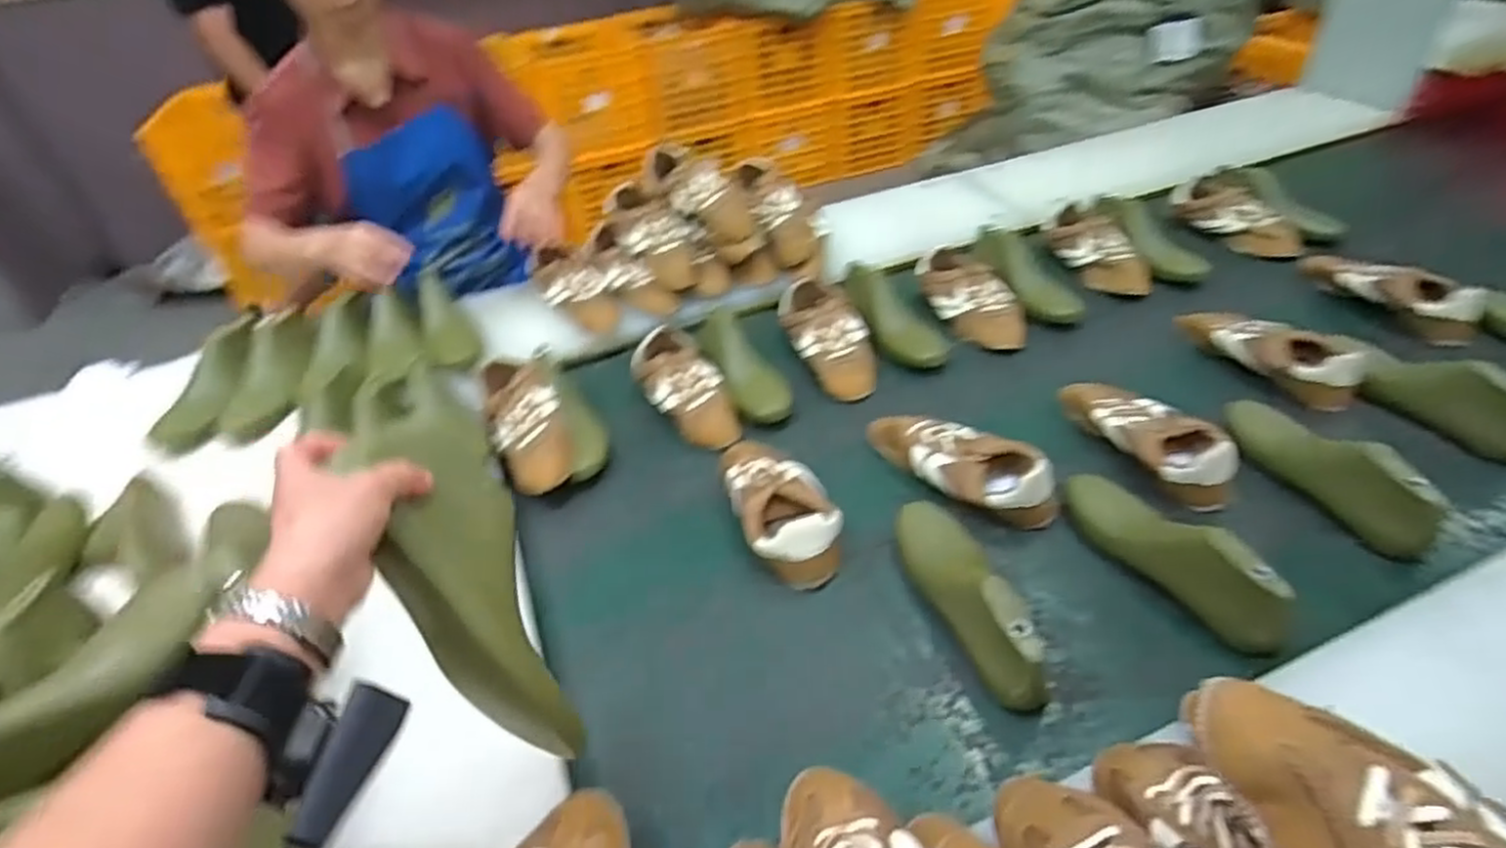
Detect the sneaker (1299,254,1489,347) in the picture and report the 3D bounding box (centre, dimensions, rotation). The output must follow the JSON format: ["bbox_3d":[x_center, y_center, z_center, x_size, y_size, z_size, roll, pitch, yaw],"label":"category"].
[{"bbox_3d":[0.961,-0.205,1.134,0.097,0.078,0.248,-28,45,-23],"label":"sneaker"}]

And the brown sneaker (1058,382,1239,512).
[{"bbox_3d":[0.490,0.012,0.918,0.091,0.072,0.223,-22,42,-17],"label":"brown sneaker"}]

